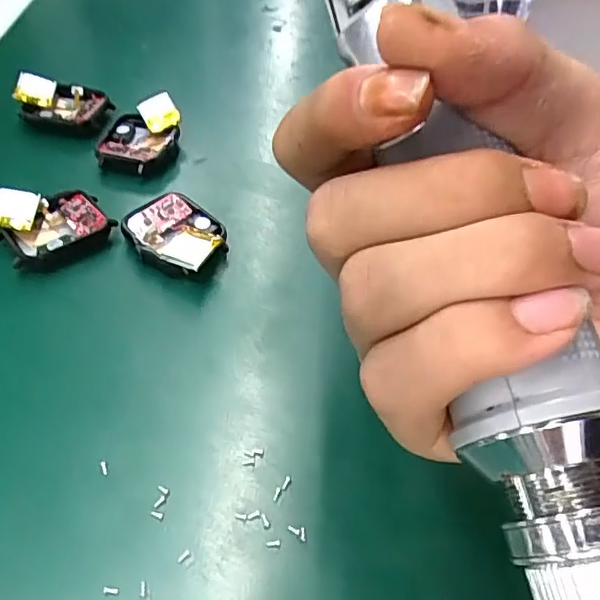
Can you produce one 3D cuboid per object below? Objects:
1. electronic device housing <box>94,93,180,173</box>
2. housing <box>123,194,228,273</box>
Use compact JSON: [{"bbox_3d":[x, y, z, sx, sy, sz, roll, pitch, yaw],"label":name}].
[{"bbox_3d":[-0.087,-0.093,0.313,0.038,0.015,0.053,10,50,3],"label":"electronic device housing"},{"bbox_3d":[-0.057,-0.031,0.265,0.052,0.017,0.039,31,54,19],"label":"housing"}]

